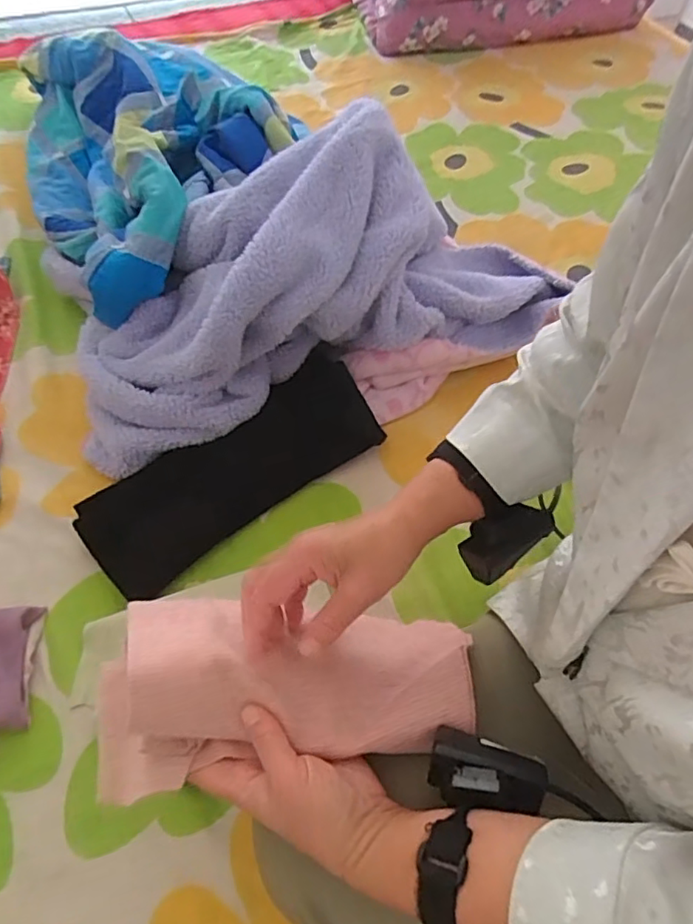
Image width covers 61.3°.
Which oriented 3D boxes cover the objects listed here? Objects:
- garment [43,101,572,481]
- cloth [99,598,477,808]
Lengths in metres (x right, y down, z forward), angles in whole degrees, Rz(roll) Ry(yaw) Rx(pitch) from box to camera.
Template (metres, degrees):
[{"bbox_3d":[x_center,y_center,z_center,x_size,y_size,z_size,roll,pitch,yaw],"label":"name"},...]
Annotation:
[{"bbox_3d":[-0.041,-0.219,0.718,0.611,0.228,0.244,-19,59,-14],"label":"garment"},{"bbox_3d":[-0.035,0.148,0.410,0.258,0.072,0.121,0,56,-15],"label":"cloth"}]

